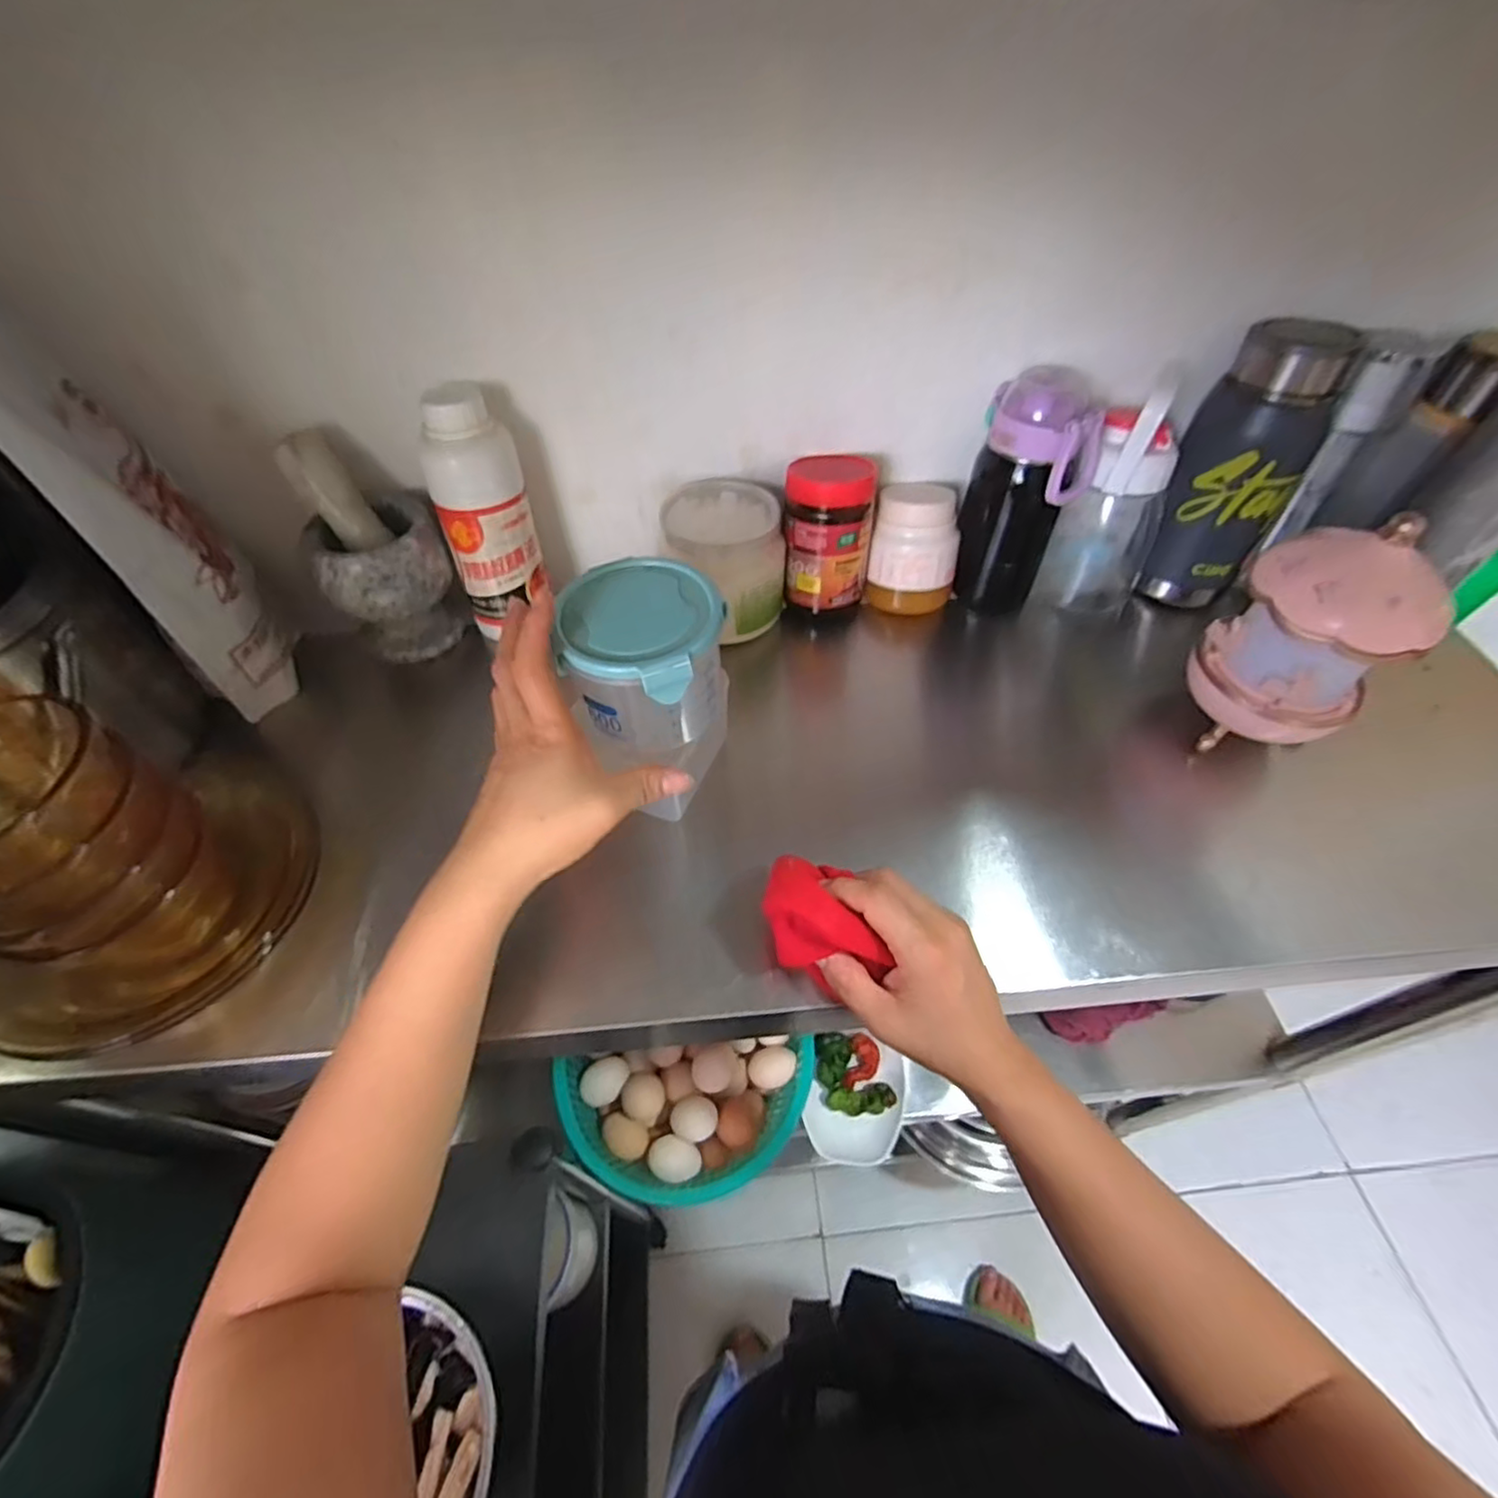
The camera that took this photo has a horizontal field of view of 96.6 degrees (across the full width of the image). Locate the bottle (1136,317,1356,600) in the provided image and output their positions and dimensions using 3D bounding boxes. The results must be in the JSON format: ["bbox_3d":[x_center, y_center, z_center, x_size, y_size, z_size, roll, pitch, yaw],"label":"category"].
[{"bbox_3d":[0.402,-0.226,0.554,0.092,0.206,0.069,34,59,24],"label":"bottle"}]

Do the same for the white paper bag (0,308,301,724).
[{"bbox_3d":[-0.410,-0.162,0.459,0.064,0.267,0.161,-32,59,-23],"label":"white paper bag"}]

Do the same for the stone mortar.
[{"bbox_3d":[-0.290,-0.135,0.551,0.090,0.106,0.087,-23,56,-18],"label":"stone mortar"}]

